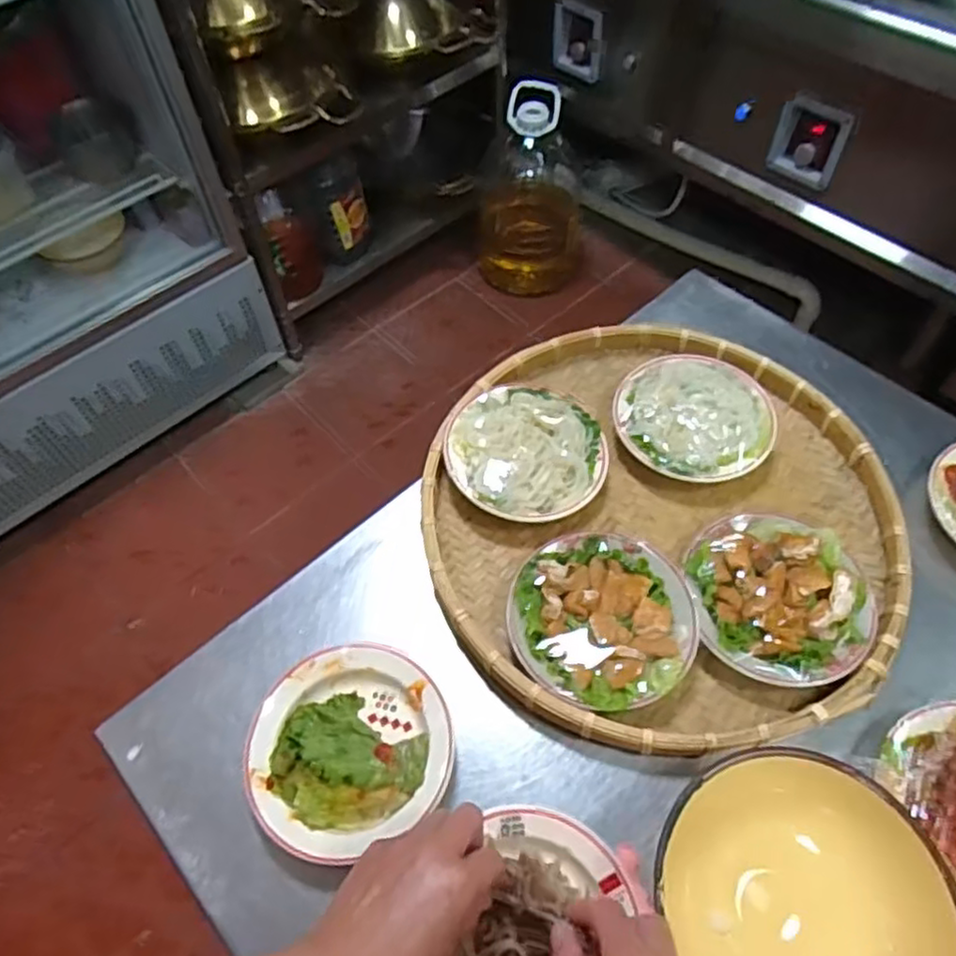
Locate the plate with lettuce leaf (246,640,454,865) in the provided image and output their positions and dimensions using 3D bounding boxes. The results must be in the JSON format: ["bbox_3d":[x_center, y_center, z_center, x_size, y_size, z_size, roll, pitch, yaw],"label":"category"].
[{"bbox_3d":[-0.102,0.203,0.540,0.147,0.025,0.158,-1,57,1],"label":"plate with lettuce leaf"}]

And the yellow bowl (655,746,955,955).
[{"bbox_3d":[0.214,0.279,0.449,0.163,0.067,0.191,-25,60,-15],"label":"yellow bowl"}]

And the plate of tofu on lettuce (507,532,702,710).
[{"bbox_3d":[0.103,0.116,0.585,0.144,0.030,0.155,-1,57,1],"label":"plate of tofu on lettuce"}]

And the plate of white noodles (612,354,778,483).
[{"bbox_3d":[0.213,-0.060,0.691,0.147,0.042,0.147,-1,57,1],"label":"plate of white noodles"}]

